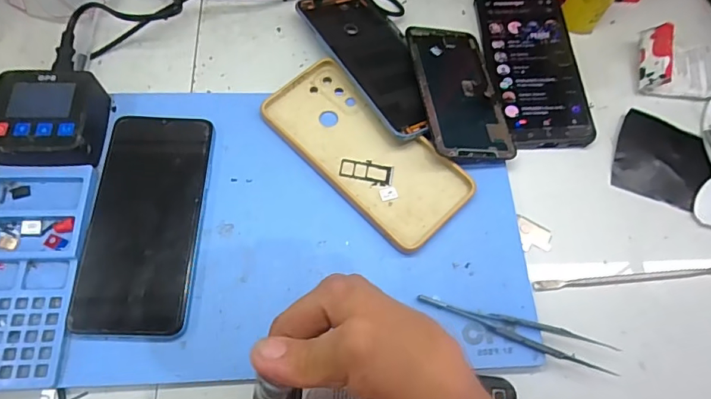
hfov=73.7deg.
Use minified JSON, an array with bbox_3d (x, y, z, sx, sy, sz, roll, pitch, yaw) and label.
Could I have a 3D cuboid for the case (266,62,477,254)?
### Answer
[{"bbox_3d":[0.007,-0.040,0.371,0.078,0.009,0.168,-40,74,-17],"label":"case"}]

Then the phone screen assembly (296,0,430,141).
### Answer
[{"bbox_3d":[0.017,-0.122,0.403,0.071,0.011,0.172,-24,65,-18],"label":"phone screen assembly"}]

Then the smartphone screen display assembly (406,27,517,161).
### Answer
[{"bbox_3d":[0.085,-0.092,0.394,0.070,0.004,0.140,0,59,-16],"label":"smartphone screen display assembly"}]

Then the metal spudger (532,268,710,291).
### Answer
[{"bbox_3d":[0.211,0.058,0.352,0.161,0.010,0.007,-4,67,-4],"label":"metal spudger"}]

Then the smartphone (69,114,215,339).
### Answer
[{"bbox_3d":[-0.148,0.014,0.340,0.074,0.013,0.162,1,67,-2],"label":"smartphone"}]

